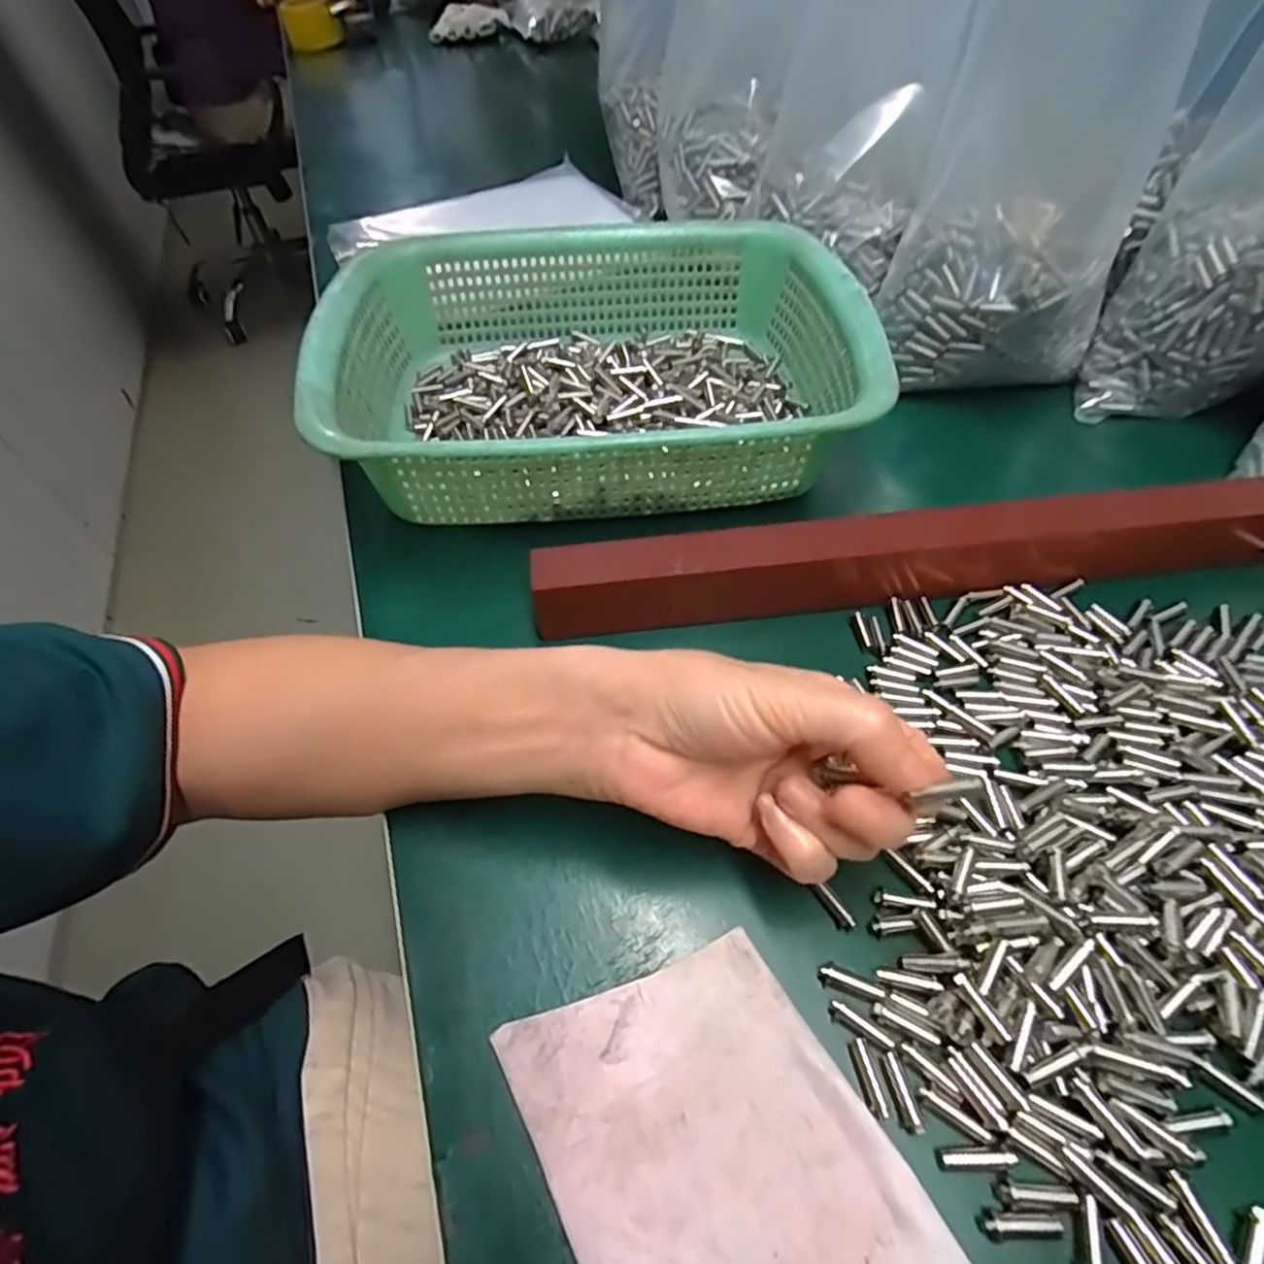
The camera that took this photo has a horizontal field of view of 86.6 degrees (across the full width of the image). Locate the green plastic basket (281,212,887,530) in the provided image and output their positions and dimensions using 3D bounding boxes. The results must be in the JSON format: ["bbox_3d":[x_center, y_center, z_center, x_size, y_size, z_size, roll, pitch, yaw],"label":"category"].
[{"bbox_3d":[-0.022,-0.155,0.390,0.281,0.074,0.215,-7,50,-2],"label":"green plastic basket"}]

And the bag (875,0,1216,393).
[{"bbox_3d":[0.224,-0.254,0.380,0.116,0.202,0.104,21,55,21],"label":"bag"}]

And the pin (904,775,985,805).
[{"bbox_3d":[0.090,0.046,0.193,0.021,0.005,0.004,-24,46,23],"label":"pin"}]

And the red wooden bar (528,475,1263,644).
[{"bbox_3d":[0.157,-0.042,0.325,0.403,0.041,0.032,-9,50,-3],"label":"red wooden bar"}]

